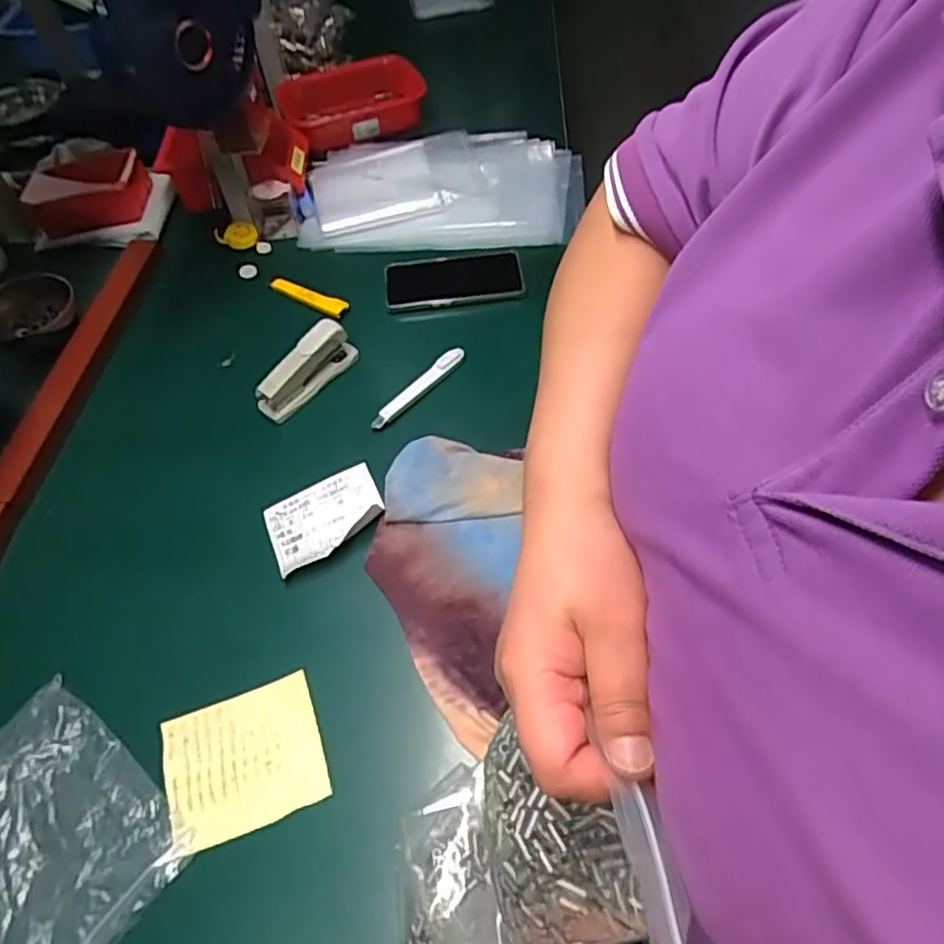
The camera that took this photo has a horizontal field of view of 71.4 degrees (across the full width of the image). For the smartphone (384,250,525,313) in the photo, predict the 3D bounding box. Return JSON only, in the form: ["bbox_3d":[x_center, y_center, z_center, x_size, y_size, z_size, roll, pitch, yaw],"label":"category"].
[{"bbox_3d":[-0.023,-0.238,0.808,0.165,0.016,0.092,-8,55,-2],"label":"smartphone"}]

